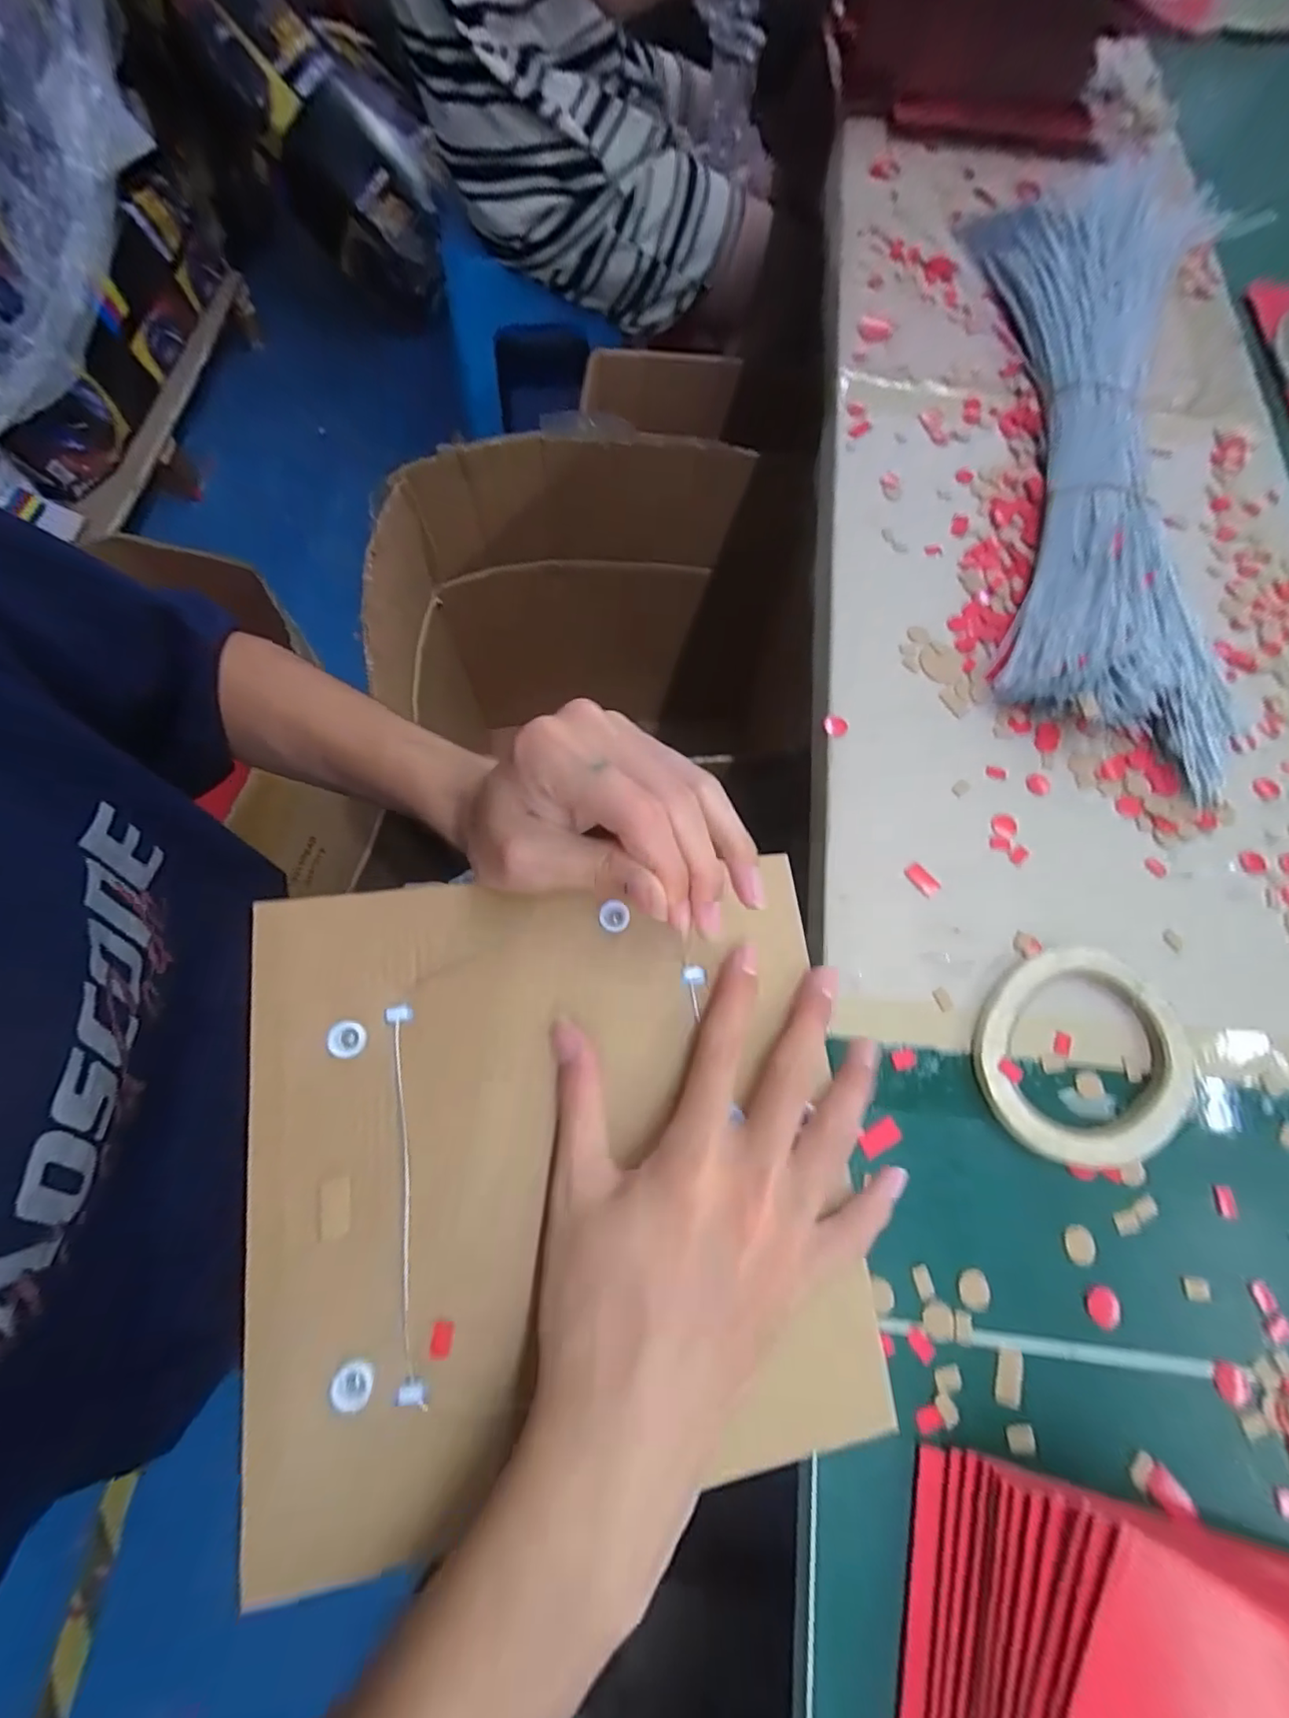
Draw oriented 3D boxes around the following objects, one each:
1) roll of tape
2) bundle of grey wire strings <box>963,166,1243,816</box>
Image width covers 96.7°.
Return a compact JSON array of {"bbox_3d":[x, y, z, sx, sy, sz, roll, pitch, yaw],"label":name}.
[{"bbox_3d":[0.215,0.096,0.284,0.102,0.014,0.093,1,71,-2],"label":"roll of tape"},{"bbox_3d":[0.322,-0.310,0.407,0.149,0.044,0.557,10,71,2],"label":"bundle of grey wire strings"}]

